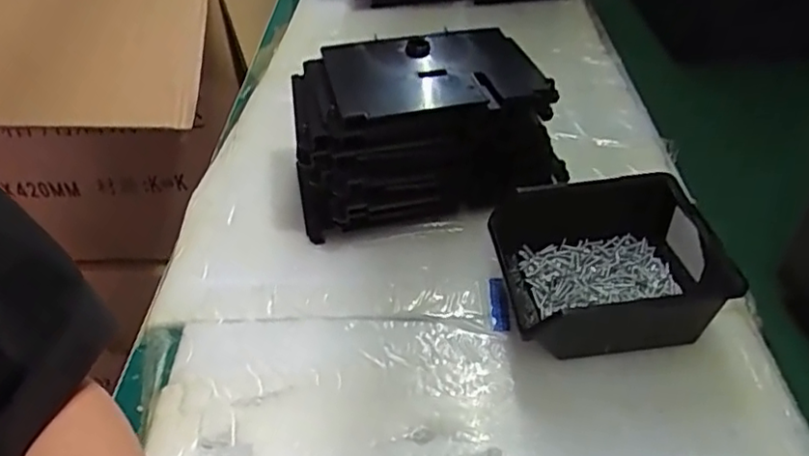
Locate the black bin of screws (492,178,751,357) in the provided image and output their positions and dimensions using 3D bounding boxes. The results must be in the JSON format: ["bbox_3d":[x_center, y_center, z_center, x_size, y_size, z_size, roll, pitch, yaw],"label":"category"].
[{"bbox_3d":[0.136,0.027,0.445,0.131,0.066,0.132,-6,39,0],"label":"black bin of screws"}]

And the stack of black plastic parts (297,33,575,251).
[{"bbox_3d":[0.011,-0.086,0.556,0.208,0.106,0.150,-13,40,-8],"label":"stack of black plastic parts"}]

